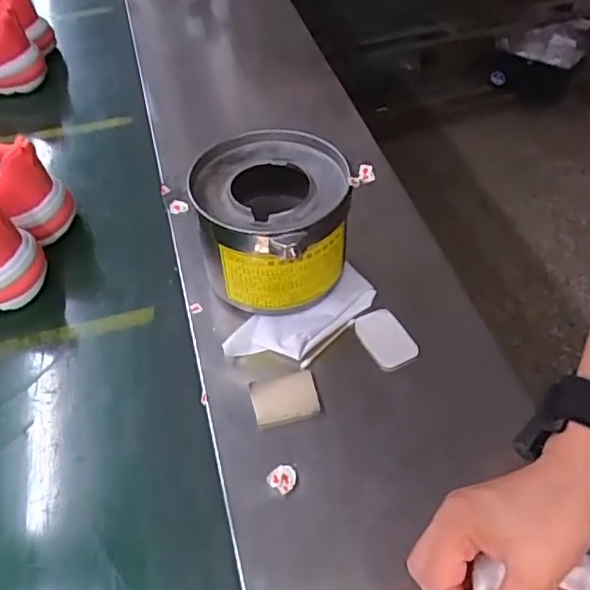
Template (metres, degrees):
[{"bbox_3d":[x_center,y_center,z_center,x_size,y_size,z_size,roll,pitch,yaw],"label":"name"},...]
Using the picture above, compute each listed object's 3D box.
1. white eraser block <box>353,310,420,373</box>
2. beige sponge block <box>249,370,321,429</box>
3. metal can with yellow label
[{"bbox_3d":[0.082,0.038,0.541,0.040,0.004,0.061,-21,53,-16],"label":"white eraser block"},{"bbox_3d":[-0.009,0.087,0.505,0.056,0.006,0.045,-12,51,-10],"label":"beige sponge block"},{"bbox_3d":[-0.021,-0.067,0.561,0.136,0.113,0.145,0,50,0],"label":"metal can with yellow label"}]

